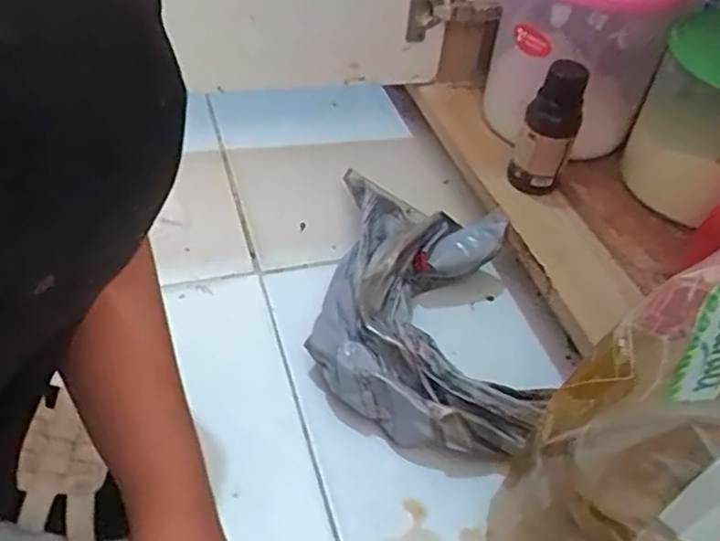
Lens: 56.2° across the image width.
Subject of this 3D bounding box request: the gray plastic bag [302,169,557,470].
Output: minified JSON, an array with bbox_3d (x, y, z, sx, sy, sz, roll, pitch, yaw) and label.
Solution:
[{"bbox_3d":[0.051,0.023,0.572,0.168,0.061,0.283,6,45,-1],"label":"gray plastic bag"}]

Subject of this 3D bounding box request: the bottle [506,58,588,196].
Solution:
[{"bbox_3d":[0.161,-0.118,0.580,0.046,0.116,0.036,17,45,9],"label":"bottle"}]

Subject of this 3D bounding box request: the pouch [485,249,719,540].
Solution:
[{"bbox_3d":[0.150,0.099,0.363,0.160,0.262,0.093,-32,57,-33],"label":"pouch"}]

